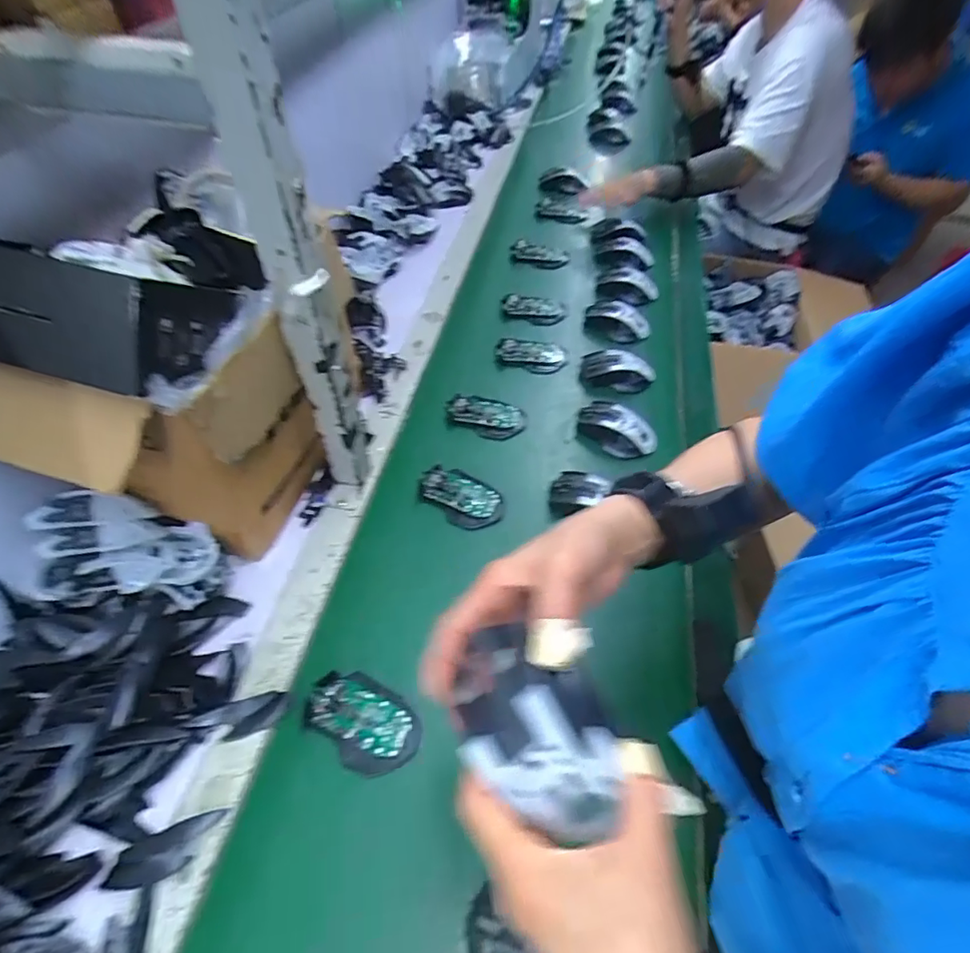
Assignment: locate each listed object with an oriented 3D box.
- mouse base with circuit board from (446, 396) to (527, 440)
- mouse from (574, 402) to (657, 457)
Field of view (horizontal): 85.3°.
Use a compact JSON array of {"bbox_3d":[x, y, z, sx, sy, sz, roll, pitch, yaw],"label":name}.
[{"bbox_3d":[0.001,-0.090,0.775,0.114,0.013,0.069,12,52,8],"label":"mouse base with circuit board"},{"bbox_3d":[0.184,-0.071,0.750,0.116,0.035,0.068,33,59,30],"label":"mouse"}]

